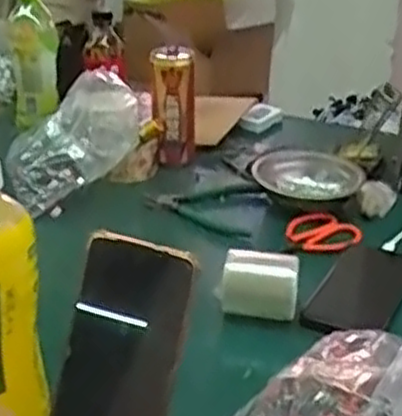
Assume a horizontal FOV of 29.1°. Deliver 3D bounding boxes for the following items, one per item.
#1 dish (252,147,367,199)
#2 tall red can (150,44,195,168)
[{"bbox_3d":[0.136,-0.043,0.948,0.128,0.036,0.101,8,26,16],"label":"dish"},{"bbox_3d":[-0.033,-0.126,0.997,0.050,0.156,0.046,0,25,0],"label":"tall red can"}]

